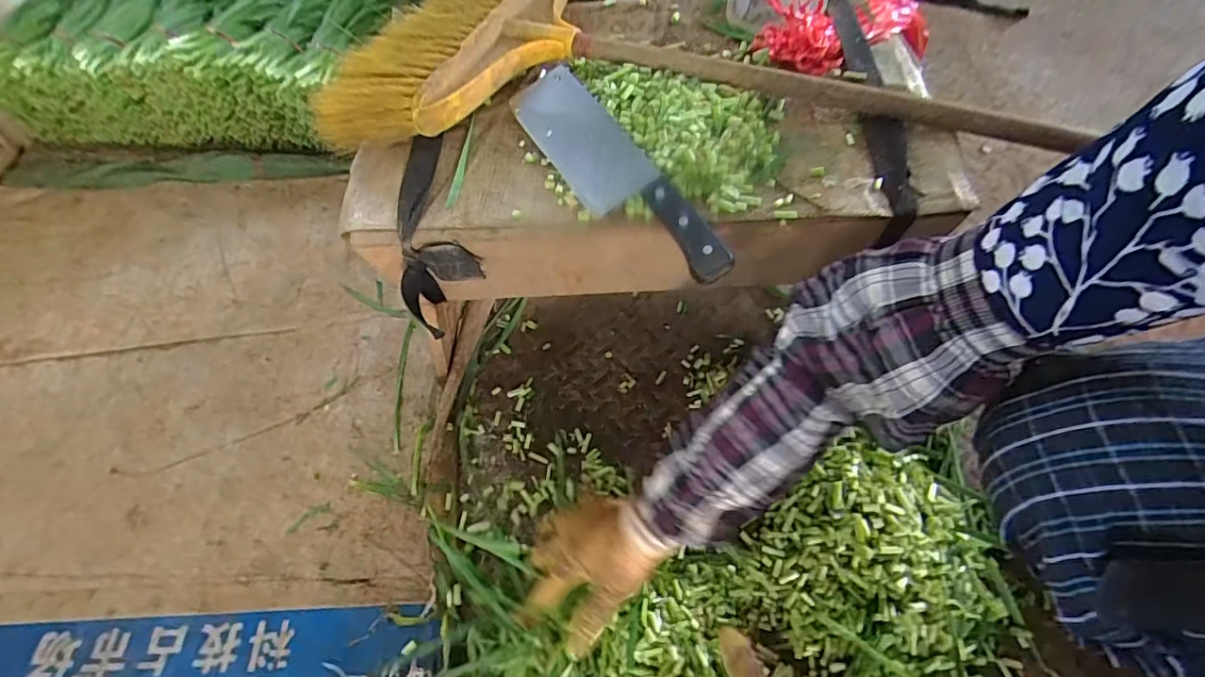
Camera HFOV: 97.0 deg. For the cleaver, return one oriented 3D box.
[{"bbox_3d":[0.007,-0.148,0.459,0.070,0.031,0.281,-29,60,-14],"label":"cleaver"}]

